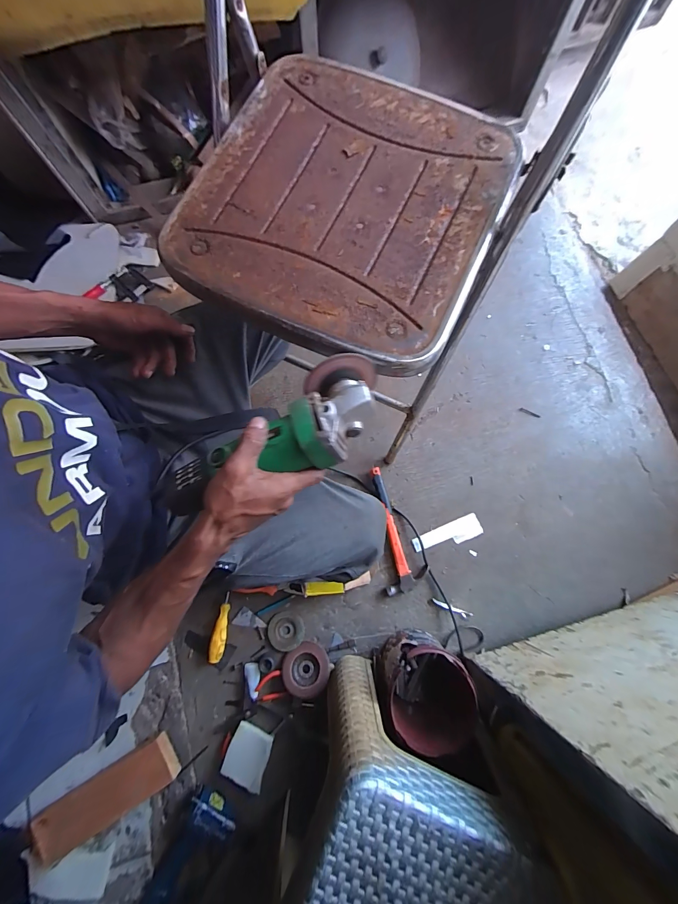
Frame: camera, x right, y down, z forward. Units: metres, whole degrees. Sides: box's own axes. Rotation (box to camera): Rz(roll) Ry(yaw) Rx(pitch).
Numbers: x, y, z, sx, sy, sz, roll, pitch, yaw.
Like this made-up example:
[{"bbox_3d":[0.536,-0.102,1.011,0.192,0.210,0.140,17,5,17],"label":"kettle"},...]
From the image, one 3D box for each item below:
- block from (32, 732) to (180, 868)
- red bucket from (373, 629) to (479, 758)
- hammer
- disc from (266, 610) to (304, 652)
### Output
[{"bbox_3d":[-0.427,0.635,0.622,0.270,0.045,0.075,-31,80,-7],"label":"block"},{"bbox_3d":[0.142,0.407,0.593,0.149,0.185,0.144,0,78,0],"label":"red bucket"},{"bbox_3d":[0.123,0.163,0.722,0.088,0.027,0.263,-11,78,-3],"label":"hammer"},{"bbox_3d":[-0.109,0.367,0.692,0.073,0.006,0.071,0,78,0],"label":"disc"}]

